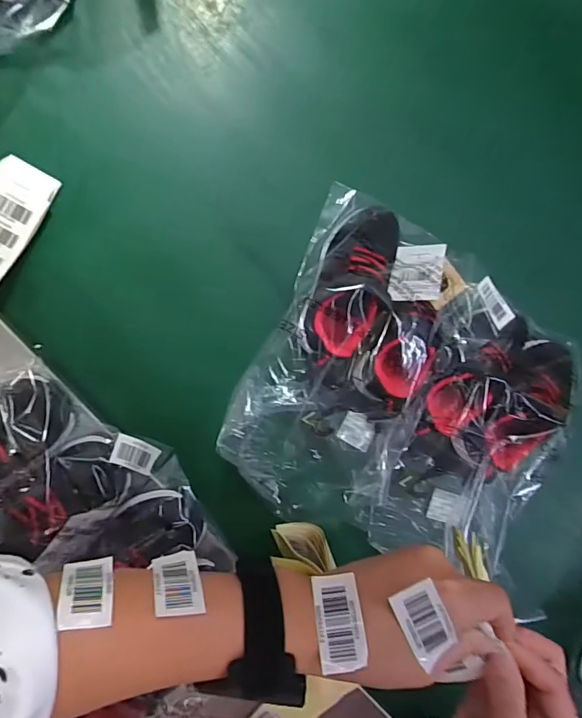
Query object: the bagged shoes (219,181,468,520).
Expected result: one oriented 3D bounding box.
[{"bbox_3d":[0.049,0.006,0.464,0.163,0.092,0.331,25,90,-9],"label":"bagged shoes"}]

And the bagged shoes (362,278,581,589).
[{"bbox_3d":[0.176,0.073,0.476,0.144,0.100,0.269,30,90,-9],"label":"bagged shoes"}]

